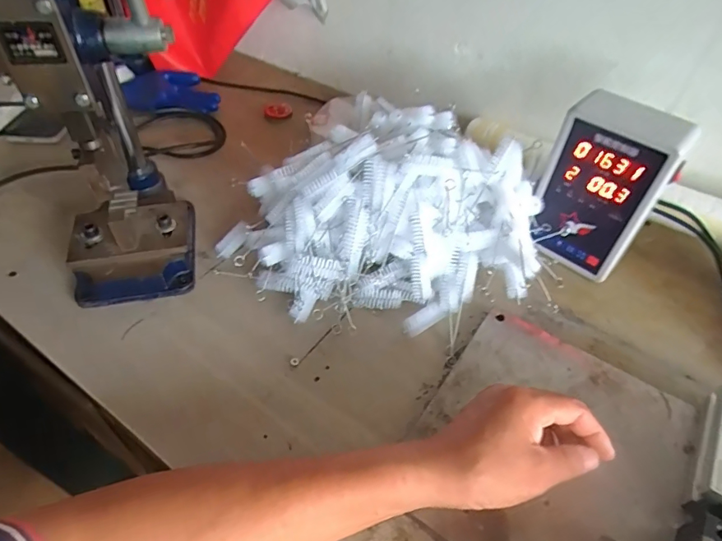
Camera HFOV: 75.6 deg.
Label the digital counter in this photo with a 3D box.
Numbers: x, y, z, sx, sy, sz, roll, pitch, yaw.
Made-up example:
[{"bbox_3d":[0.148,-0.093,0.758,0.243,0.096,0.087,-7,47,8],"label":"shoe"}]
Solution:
[{"bbox_3d":[0.246,-0.081,0.485,0.114,0.172,0.062,27,51,22],"label":"digital counter"}]

